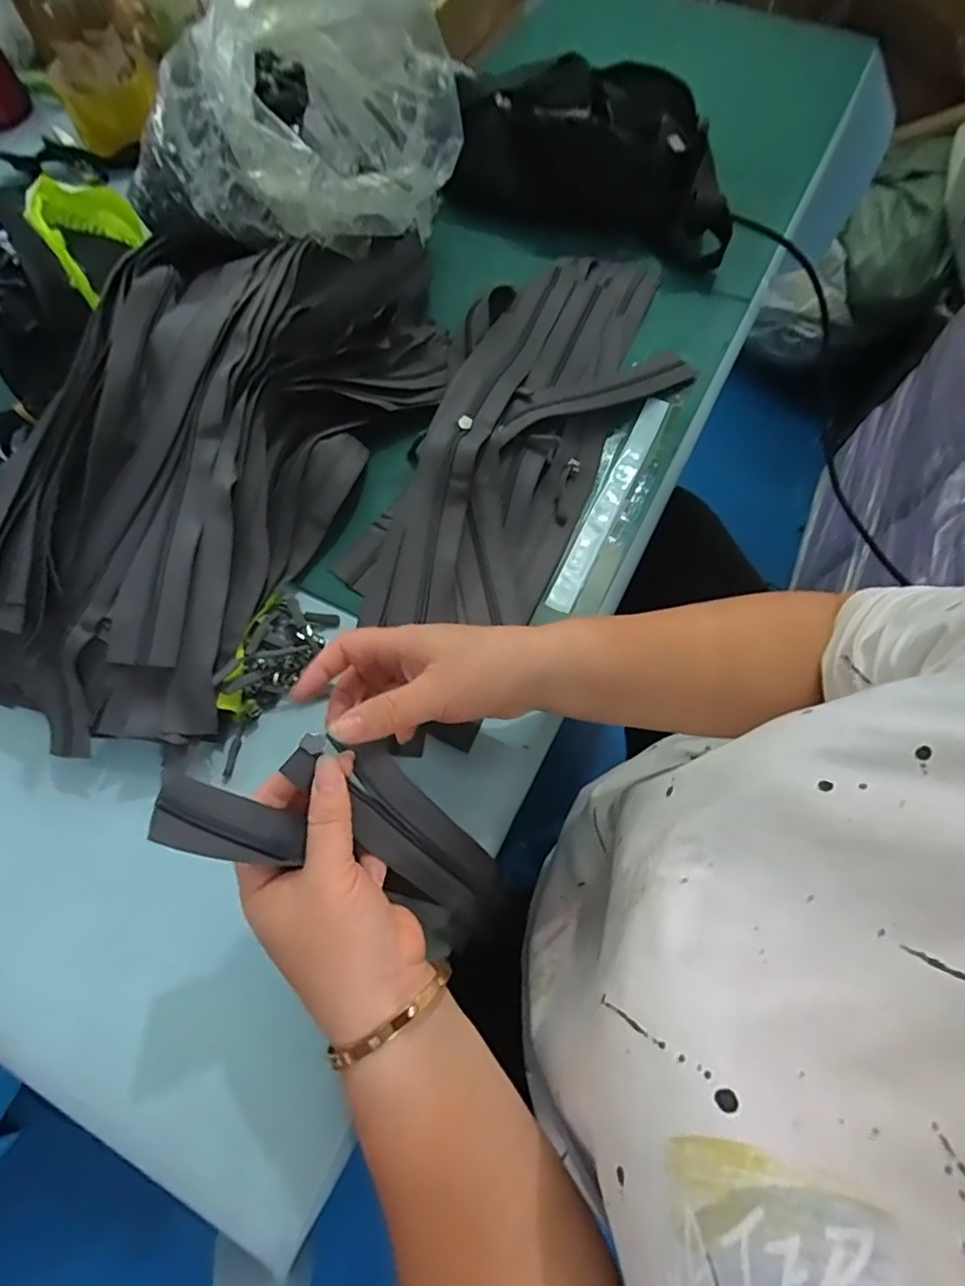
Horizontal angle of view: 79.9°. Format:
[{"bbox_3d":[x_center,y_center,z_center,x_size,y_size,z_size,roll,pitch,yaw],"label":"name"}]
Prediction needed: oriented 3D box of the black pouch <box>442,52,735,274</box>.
[{"bbox_3d":[0.105,-0.444,0.533,0.260,0.082,0.109,13,70,4],"label":"black pouch"}]

